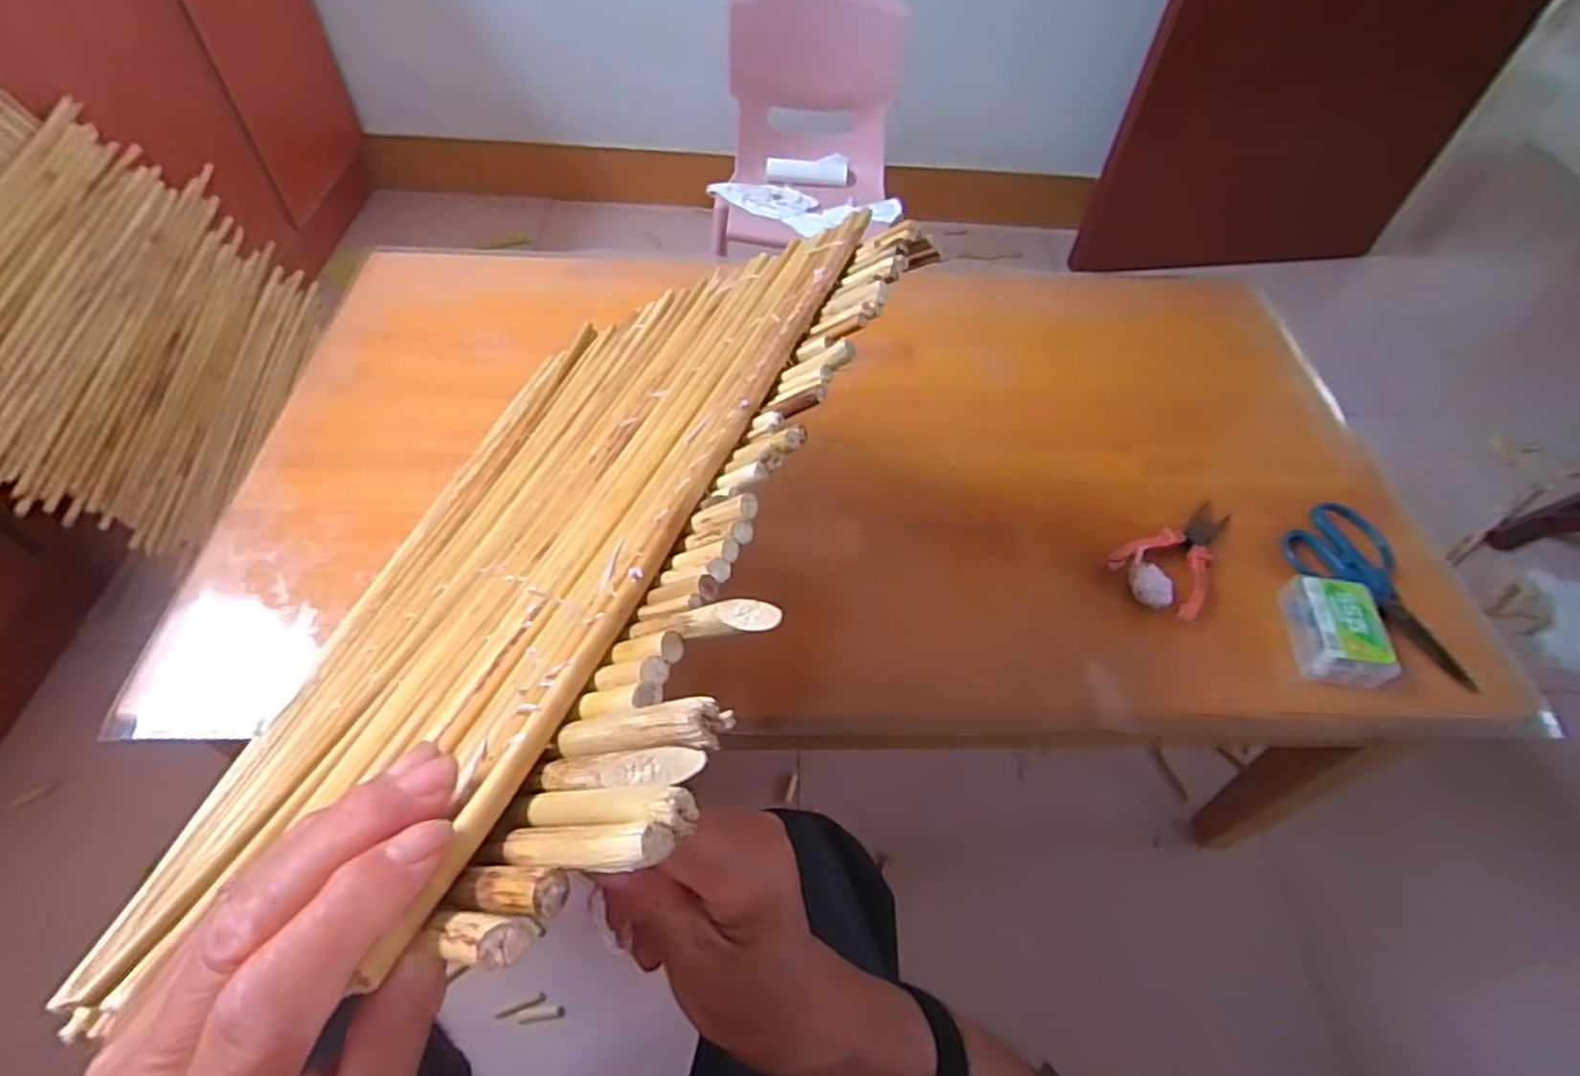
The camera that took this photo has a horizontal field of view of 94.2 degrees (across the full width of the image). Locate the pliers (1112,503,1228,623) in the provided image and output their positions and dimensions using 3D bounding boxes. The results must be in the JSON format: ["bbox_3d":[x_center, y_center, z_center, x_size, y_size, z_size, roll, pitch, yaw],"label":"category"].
[{"bbox_3d":[0.346,0.008,0.635,0.142,0.020,0.077,-33,61,-27],"label":"pliers"}]

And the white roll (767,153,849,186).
[{"bbox_3d":[0.028,-0.661,1.324,0.148,0.046,0.036,4,51,-2],"label":"white roll"}]

